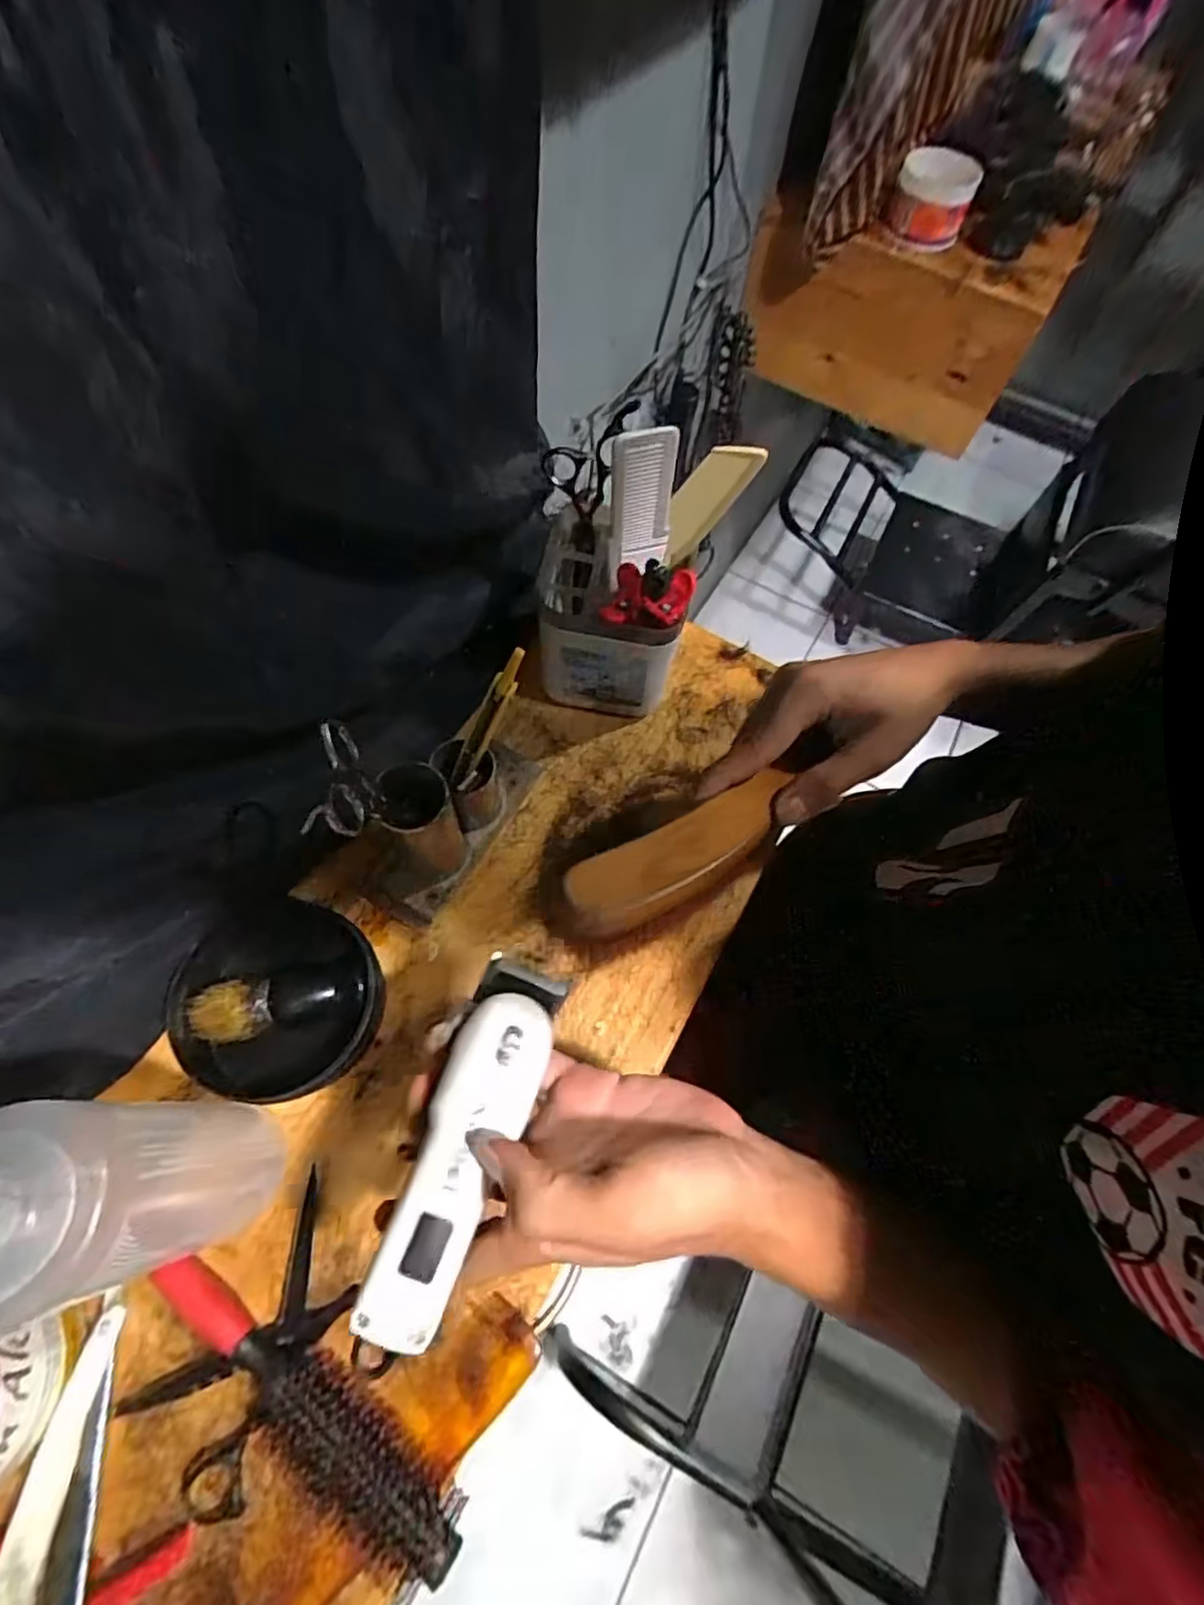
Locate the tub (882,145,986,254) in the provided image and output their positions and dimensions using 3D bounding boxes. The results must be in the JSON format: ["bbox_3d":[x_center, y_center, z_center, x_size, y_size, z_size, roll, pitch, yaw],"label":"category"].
[{"bbox_3d":[0.363,-0.667,0.734,0.084,0.067,0.068,26,67,9],"label":"tub"}]

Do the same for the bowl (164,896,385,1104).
[{"bbox_3d":[-0.170,0.104,0.361,0.100,0.041,0.102,1,65,-2],"label":"bowl"}]

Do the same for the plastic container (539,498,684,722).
[{"bbox_3d":[0.004,-0.122,0.439,0.086,0.089,0.090,9,65,1],"label":"plastic container"}]

